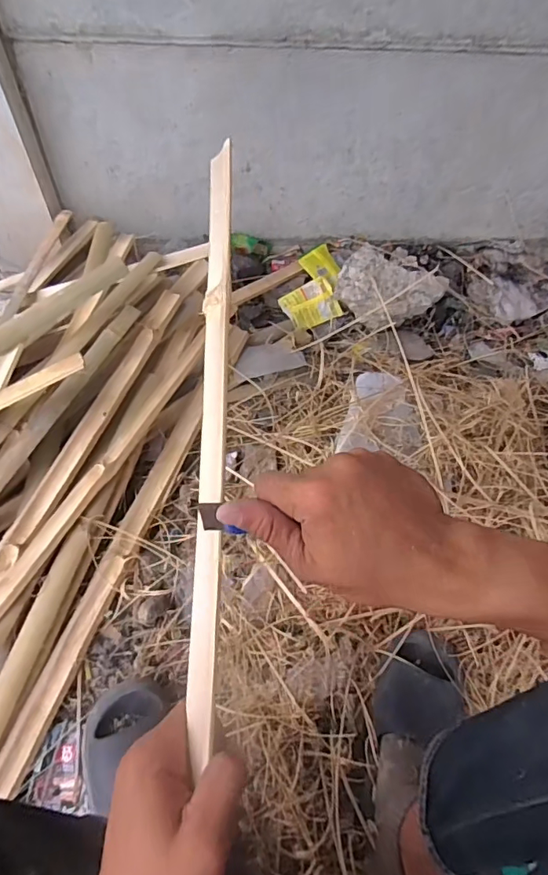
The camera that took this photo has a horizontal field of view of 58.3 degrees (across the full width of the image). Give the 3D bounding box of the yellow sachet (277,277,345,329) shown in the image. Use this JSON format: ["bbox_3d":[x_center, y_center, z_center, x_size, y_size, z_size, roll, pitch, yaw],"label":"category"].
[{"bbox_3d":[0.083,-0.304,1.121,0.120,0.030,0.097,-24,97,-3],"label":"yellow sachet"}]

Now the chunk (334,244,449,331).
[{"bbox_3d":[0.257,-0.329,1.090,0.213,0.091,0.167,21,58,12],"label":"chunk"}]

